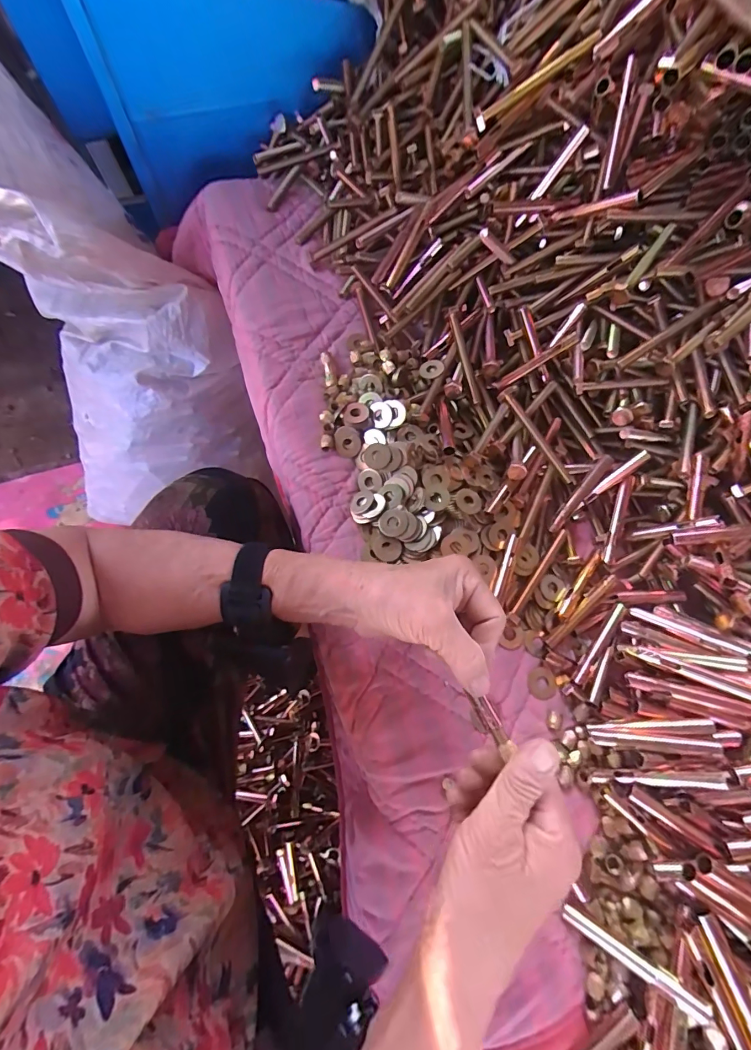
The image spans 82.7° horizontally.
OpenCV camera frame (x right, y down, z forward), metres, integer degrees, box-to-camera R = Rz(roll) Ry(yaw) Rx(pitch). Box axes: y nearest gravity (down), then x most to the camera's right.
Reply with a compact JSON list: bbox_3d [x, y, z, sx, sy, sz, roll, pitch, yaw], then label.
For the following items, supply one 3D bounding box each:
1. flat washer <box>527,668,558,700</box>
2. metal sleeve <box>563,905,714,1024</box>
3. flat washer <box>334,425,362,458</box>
[{"bbox_3d":[0.139,0.133,0.355,0.024,0.004,0.024,0,72,-1],"label":"flat washer"},{"bbox_3d":[0.166,0.281,0.276,0.082,0.006,0.010,15,68,38],"label":"metal sleeve"},{"bbox_3d":[-0.026,-0.077,0.398,0.025,0.004,0.029,-18,101,-2],"label":"flat washer"}]

